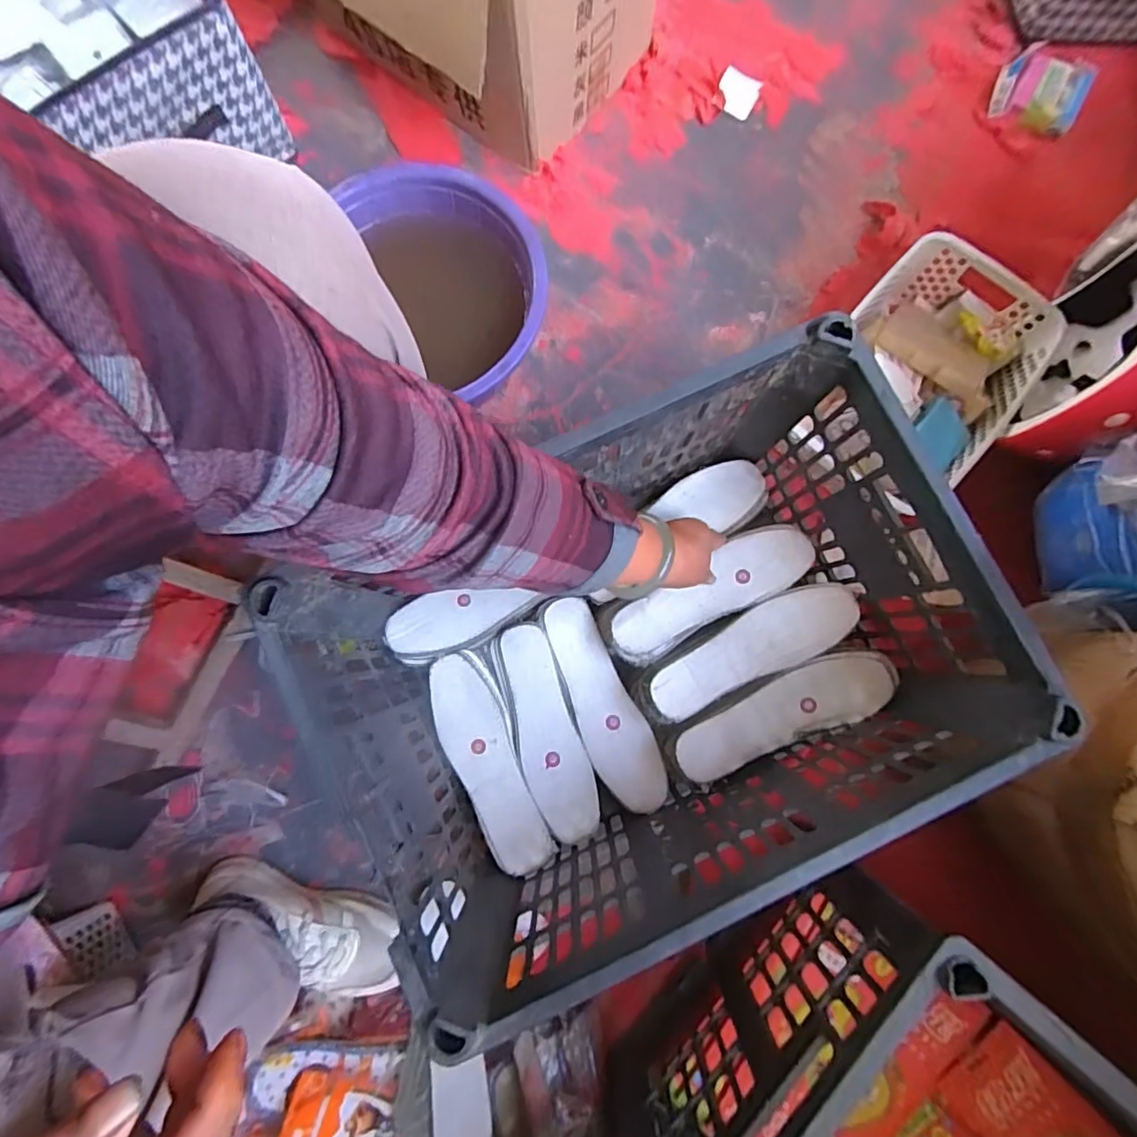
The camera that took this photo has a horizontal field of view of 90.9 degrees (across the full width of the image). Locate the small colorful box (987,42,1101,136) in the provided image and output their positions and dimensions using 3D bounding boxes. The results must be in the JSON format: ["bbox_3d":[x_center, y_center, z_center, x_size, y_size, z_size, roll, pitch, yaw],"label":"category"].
[{"bbox_3d":[0.622,-0.629,0.738,0.112,0.023,0.117,27,83,5],"label":"small colorful box"}]

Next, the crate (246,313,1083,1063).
[{"bbox_3d":[0.064,0.078,0.494,0.481,0.237,0.338,-25,82,-3],"label":"crate"}]

